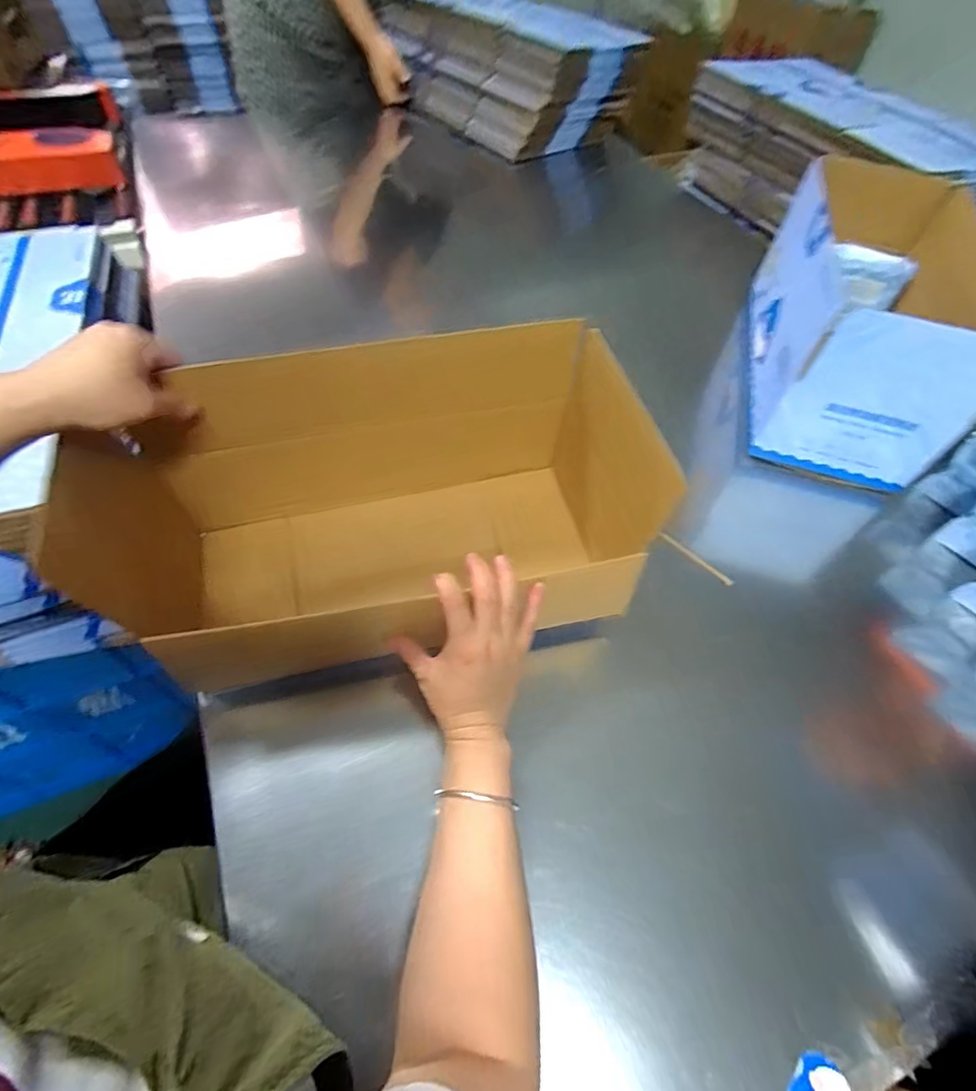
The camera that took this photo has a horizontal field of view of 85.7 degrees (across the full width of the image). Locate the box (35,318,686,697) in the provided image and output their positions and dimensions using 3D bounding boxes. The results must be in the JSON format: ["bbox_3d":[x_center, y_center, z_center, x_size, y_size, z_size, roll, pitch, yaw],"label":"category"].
[{"bbox_3d":[-0.086,-0.039,0.496,0.411,0.235,0.195,-9,56,-9],"label":"box"}]

